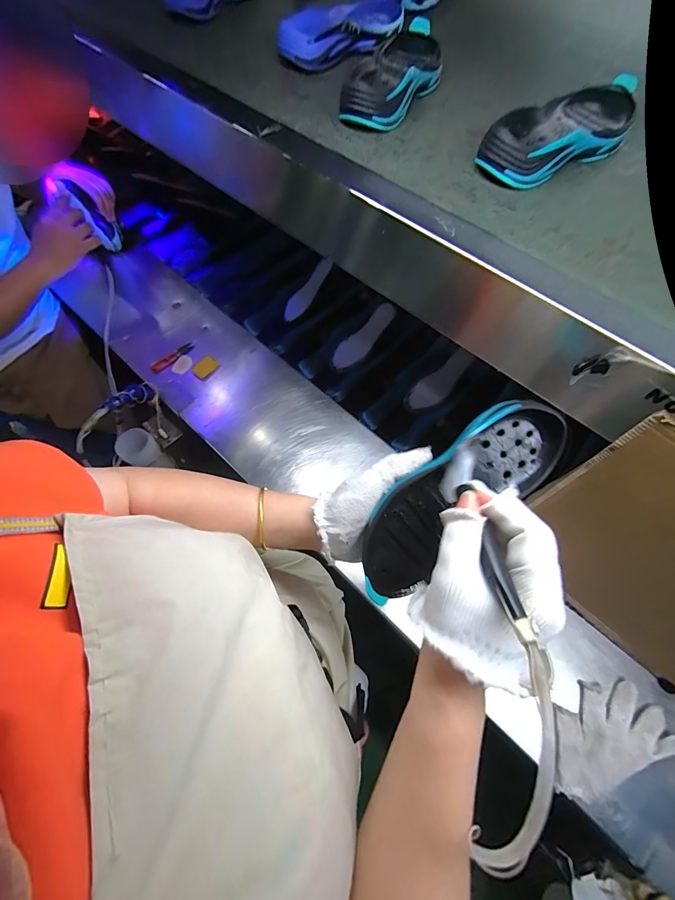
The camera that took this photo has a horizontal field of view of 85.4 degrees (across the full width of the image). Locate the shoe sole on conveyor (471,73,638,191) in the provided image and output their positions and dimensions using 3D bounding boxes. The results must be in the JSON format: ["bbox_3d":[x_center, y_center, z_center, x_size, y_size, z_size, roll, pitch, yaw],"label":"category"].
[{"bbox_3d":[0.239,-0.337,0.385,0.221,0.039,0.083,-35,69,-16],"label":"shoe sole on conveyor"}]

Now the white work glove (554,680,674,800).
[{"bbox_3d":[0.371,0.391,0.506,0.189,0.034,0.104,-19,65,-9],"label":"white work glove"}]

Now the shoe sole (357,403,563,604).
[{"bbox_3d":[0.101,0.042,0.315,0.210,0.042,0.072,-41,69,2],"label":"shoe sole"}]

